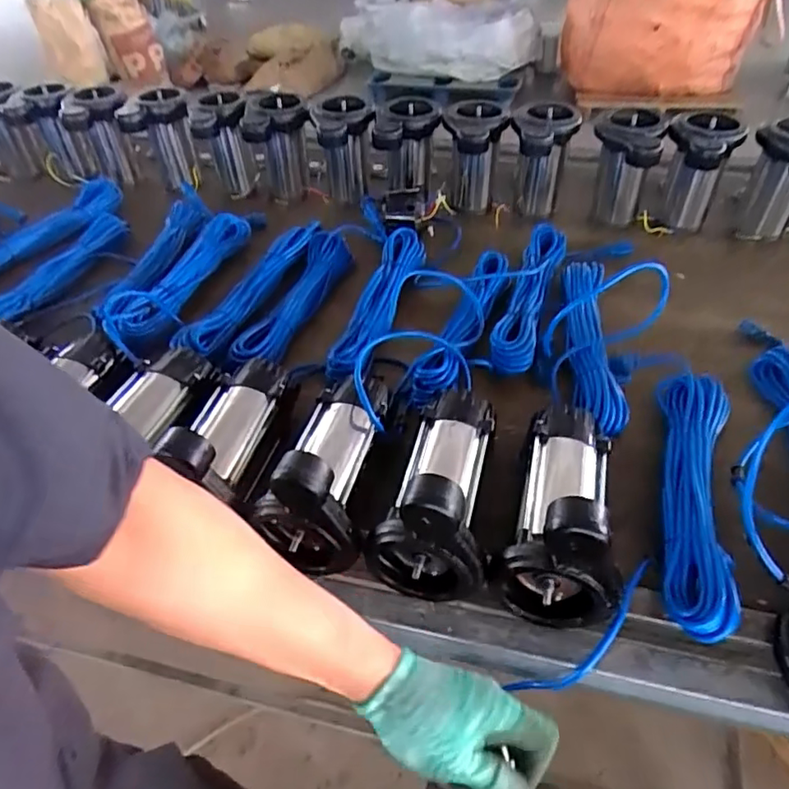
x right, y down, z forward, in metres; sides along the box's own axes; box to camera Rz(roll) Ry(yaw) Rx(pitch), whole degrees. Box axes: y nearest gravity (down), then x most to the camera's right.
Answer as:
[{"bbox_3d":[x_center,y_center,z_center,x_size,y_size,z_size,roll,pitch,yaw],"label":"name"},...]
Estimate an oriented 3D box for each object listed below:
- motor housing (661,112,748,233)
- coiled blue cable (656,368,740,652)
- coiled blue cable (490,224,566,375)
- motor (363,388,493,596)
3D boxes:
[{"bbox_3d":[0.532,-0.386,1.046,0.115,0.199,0.115,18,49,20],"label":"motor housing"},{"bbox_3d":[0.349,0.104,0.678,0.084,0.041,0.376,11,47,13],"label":"coiled blue cable"},{"bbox_3d":[0.215,-0.165,0.913,0.061,0.033,0.346,13,48,16],"label":"coiled blue cable"},{"bbox_3d":[0.060,0.078,0.633,0.116,0.156,0.232,11,47,14],"label":"motor"}]

